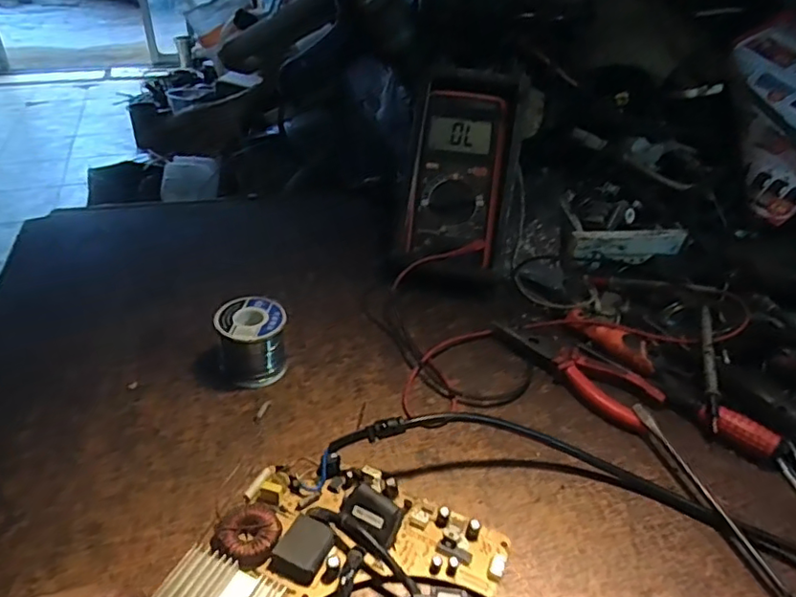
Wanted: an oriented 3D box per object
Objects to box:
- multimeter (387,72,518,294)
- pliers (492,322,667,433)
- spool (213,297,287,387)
[{"bbox_3d":[0.064,-0.121,0.574,0.103,0.211,0.044,10,-4,9],"label":"multimeter"},{"bbox_3d":[0.152,0.055,0.489,0.055,0.017,0.142,-24,44,-32],"label":"pliers"},{"bbox_3d":[-0.111,0.034,0.446,0.049,0.050,0.047,-8,38,-16],"label":"spool"}]

